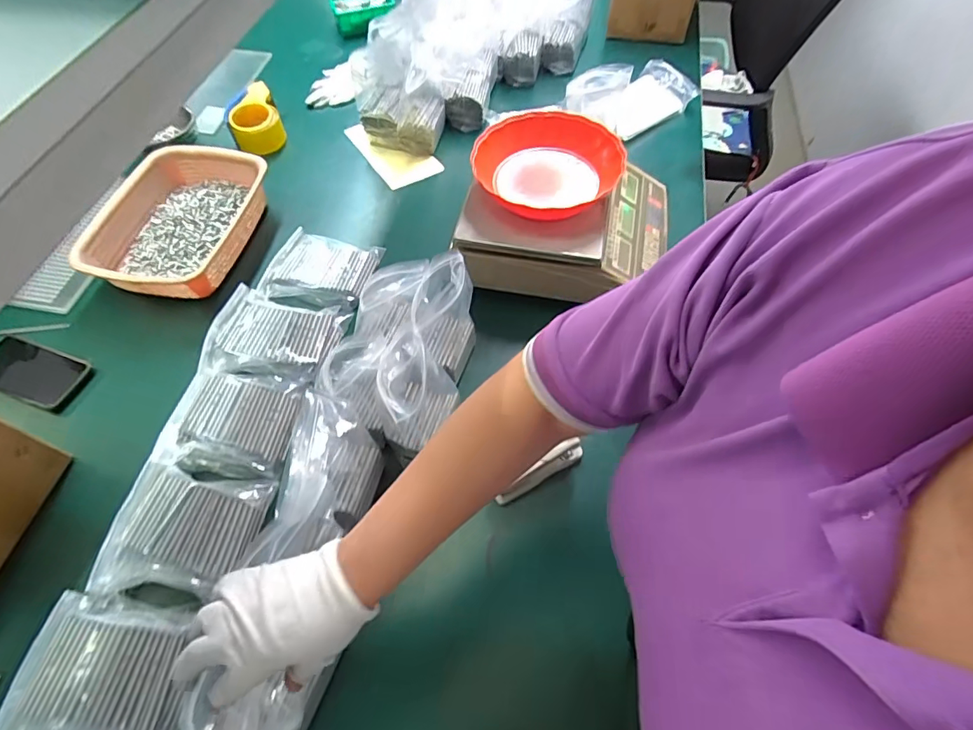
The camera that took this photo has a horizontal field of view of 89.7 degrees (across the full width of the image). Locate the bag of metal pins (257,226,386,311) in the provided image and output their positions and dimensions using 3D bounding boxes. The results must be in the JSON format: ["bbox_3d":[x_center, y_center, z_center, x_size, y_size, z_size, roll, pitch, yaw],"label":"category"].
[{"bbox_3d":[-0.263,-0.152,0.774,0.159,0.033,0.135,7,59,5],"label":"bag of metal pins"}]

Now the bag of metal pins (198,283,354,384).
[{"bbox_3d":[-0.298,-0.043,0.686,0.164,0.047,0.146,9,60,6],"label":"bag of metal pins"}]

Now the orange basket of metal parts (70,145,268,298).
[{"bbox_3d":[-0.504,-0.231,0.793,0.216,0.069,0.286,7,59,5],"label":"orange basket of metal parts"}]

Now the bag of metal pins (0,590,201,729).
[{"bbox_3d":[-0.372,0.302,0.476,0.152,0.056,0.138,1,59,2],"label":"bag of metal pins"}]

